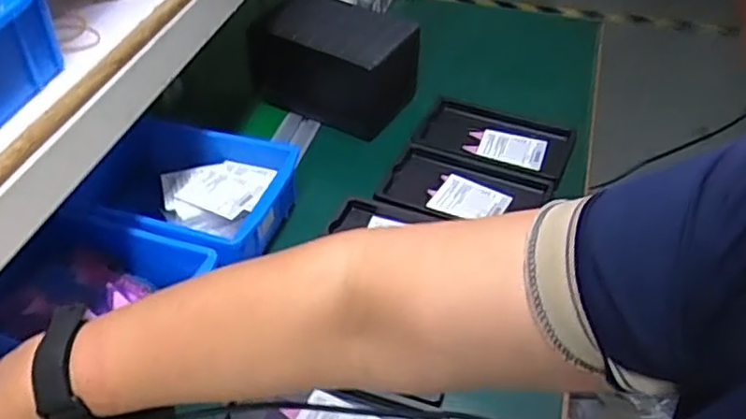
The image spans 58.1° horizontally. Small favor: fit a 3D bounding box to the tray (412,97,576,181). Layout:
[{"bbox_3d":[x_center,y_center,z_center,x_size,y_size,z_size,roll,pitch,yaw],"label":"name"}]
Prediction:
[{"bbox_3d":[0.137,-0.082,0.744,0.161,0.014,0.099,18,47,19],"label":"tray"}]

